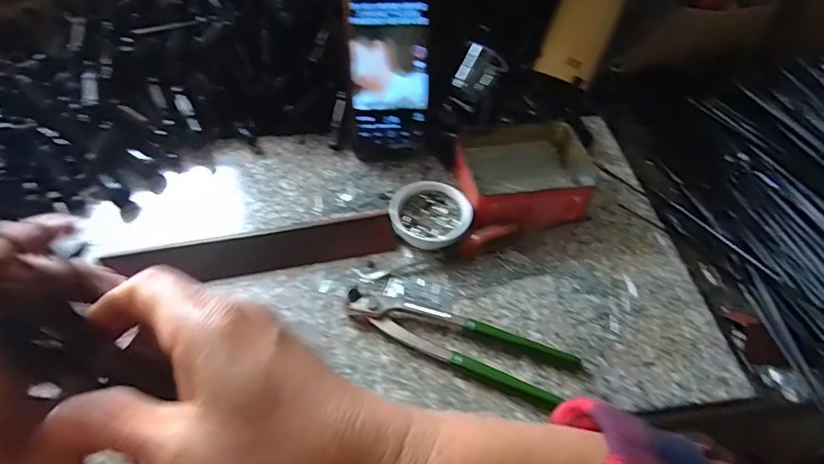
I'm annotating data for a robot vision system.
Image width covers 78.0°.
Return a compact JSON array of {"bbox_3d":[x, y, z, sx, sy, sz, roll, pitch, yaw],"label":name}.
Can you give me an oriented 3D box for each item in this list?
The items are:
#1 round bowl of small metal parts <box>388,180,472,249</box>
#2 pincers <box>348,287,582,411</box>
[{"bbox_3d":[0.018,-0.014,0.488,0.074,0.028,0.070,1,51,-1],"label":"round bowl of small metal parts"},{"bbox_3d":[0.037,0.087,0.416,0.187,0.019,0.048,20,53,14],"label":"pincers"}]

